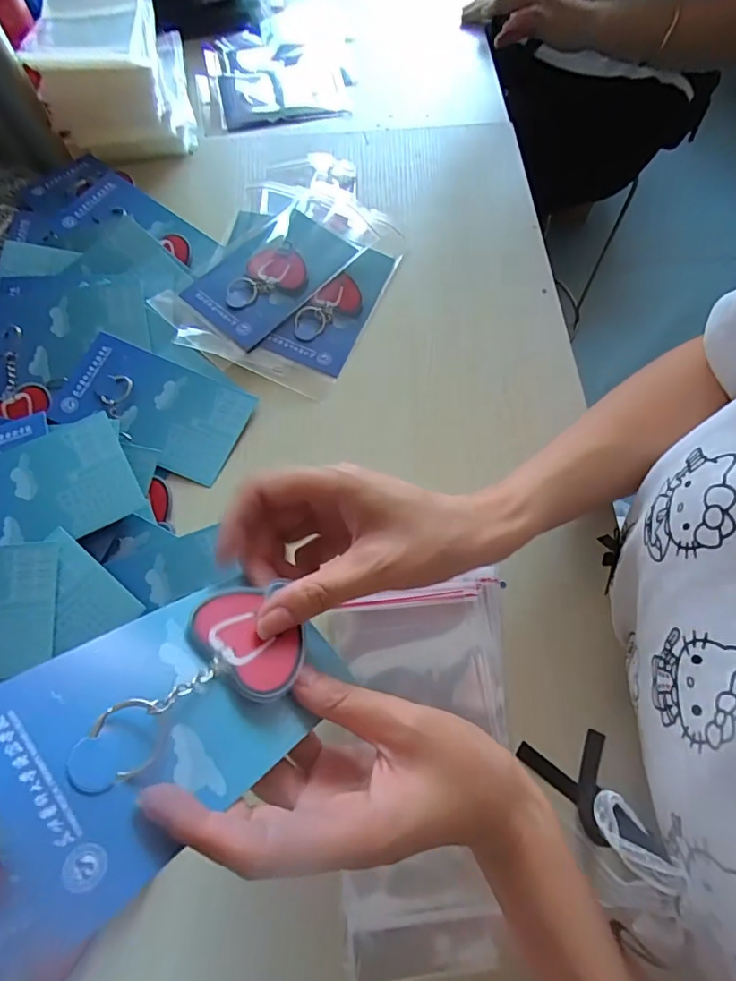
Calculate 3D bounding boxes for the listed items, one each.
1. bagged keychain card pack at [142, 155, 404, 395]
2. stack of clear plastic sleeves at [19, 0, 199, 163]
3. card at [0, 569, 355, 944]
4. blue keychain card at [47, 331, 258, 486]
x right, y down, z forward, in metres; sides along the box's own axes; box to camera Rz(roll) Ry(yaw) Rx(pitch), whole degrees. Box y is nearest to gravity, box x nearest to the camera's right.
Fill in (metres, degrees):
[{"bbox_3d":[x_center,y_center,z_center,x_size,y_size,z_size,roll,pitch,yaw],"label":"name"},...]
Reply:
[{"bbox_3d":[-0.060,-0.214,0.454,0.163,0.018,0.259,21,66,7],"label":"bagged keychain card pack"},{"bbox_3d":[-0.274,-0.462,0.551,0.139,0.092,0.231,-16,66,-6],"label":"stack of clear plastic sleeves"},{"bbox_3d":[-0.071,0.080,0.199,0.079,0.010,0.125,49,38,13],"label":"card"},{"bbox_3d":[-0.163,-0.065,0.394,0.136,0.016,0.080,20,66,6],"label":"blue keychain card"}]

